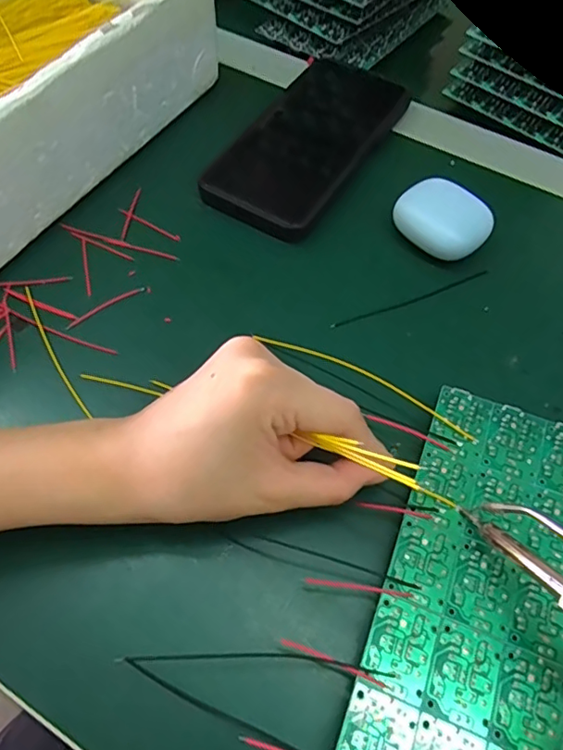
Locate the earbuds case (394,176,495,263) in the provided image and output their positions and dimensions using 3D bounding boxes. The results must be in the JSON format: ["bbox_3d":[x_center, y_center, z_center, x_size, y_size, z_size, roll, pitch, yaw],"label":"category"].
[{"bbox_3d":[0.098,-0.093,0.333,0.054,0.026,0.036,32,64,16],"label":"earbuds case"}]

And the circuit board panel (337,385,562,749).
[{"bbox_3d":[0.096,0.095,0.232,0.100,0.016,0.172,20,61,10],"label":"circuit board panel"}]

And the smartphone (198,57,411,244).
[{"bbox_3d":[0.021,-0.159,0.373,0.078,0.015,0.165,28,63,14],"label":"smartphone"}]

